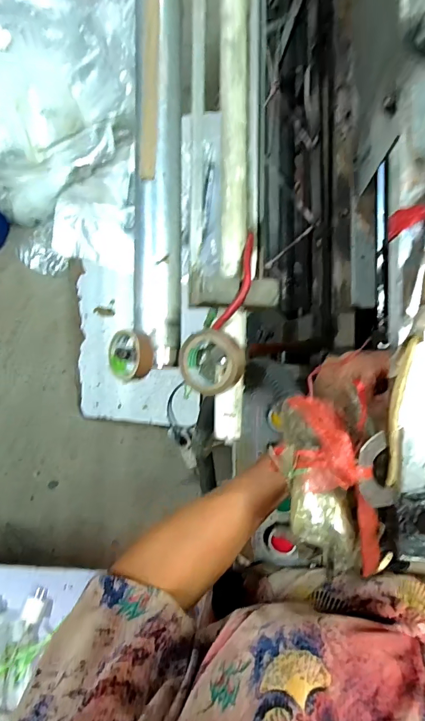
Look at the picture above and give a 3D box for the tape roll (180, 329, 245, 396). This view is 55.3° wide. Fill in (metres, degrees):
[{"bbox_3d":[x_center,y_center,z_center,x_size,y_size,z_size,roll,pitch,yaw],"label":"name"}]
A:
[{"bbox_3d":[-0.002,0.000,0.288,0.045,0.020,0.045,-34,86,4],"label":"tape roll"}]

